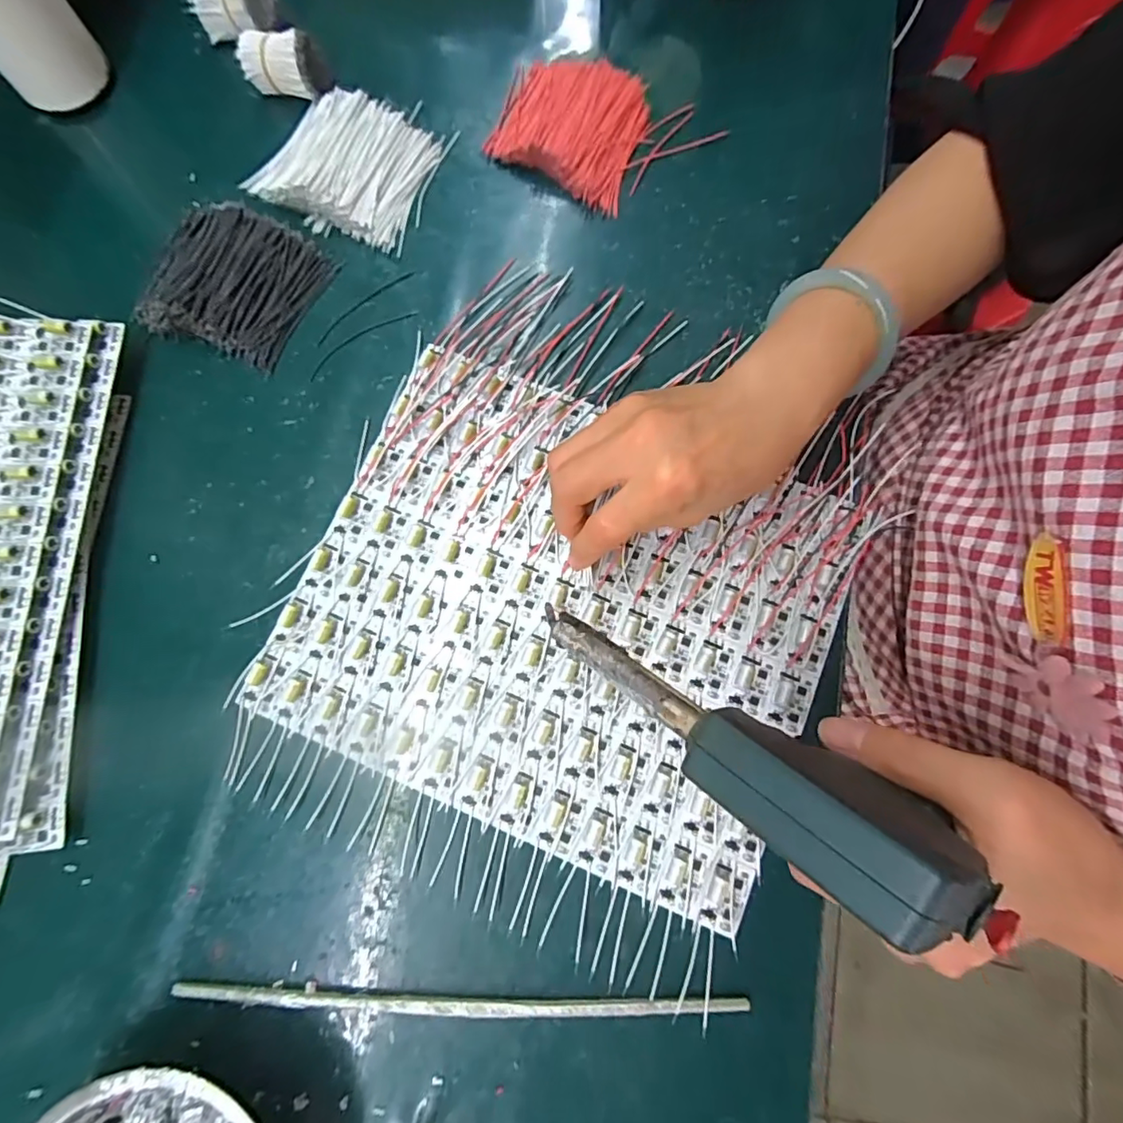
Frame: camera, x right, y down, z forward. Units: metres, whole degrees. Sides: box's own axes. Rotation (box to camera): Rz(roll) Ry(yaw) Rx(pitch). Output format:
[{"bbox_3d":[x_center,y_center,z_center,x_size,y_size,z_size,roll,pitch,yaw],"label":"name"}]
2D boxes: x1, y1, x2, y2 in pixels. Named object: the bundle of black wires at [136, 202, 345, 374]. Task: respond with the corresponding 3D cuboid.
[{"bbox_3d":[-0.210,-0.180,0.345,0.099,0.024,0.096,26,79,4],"label":"bundle of black wires"}]

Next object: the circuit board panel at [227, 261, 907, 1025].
[{"bbox_3d":[0.010,0.010,0.308,0.289,0.014,0.351,25,79,4],"label":"circuit board panel"}]

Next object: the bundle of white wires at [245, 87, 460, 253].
[{"bbox_3d":[-0.145,-0.271,0.361,0.114,0.017,0.097,20,79,3],"label":"bundle of white wires"}]

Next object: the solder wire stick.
[{"bbox_3d":[-0.051,0.216,0.265,0.274,0.008,0.010,1,78,-1],"label":"solder wire stick"}]

